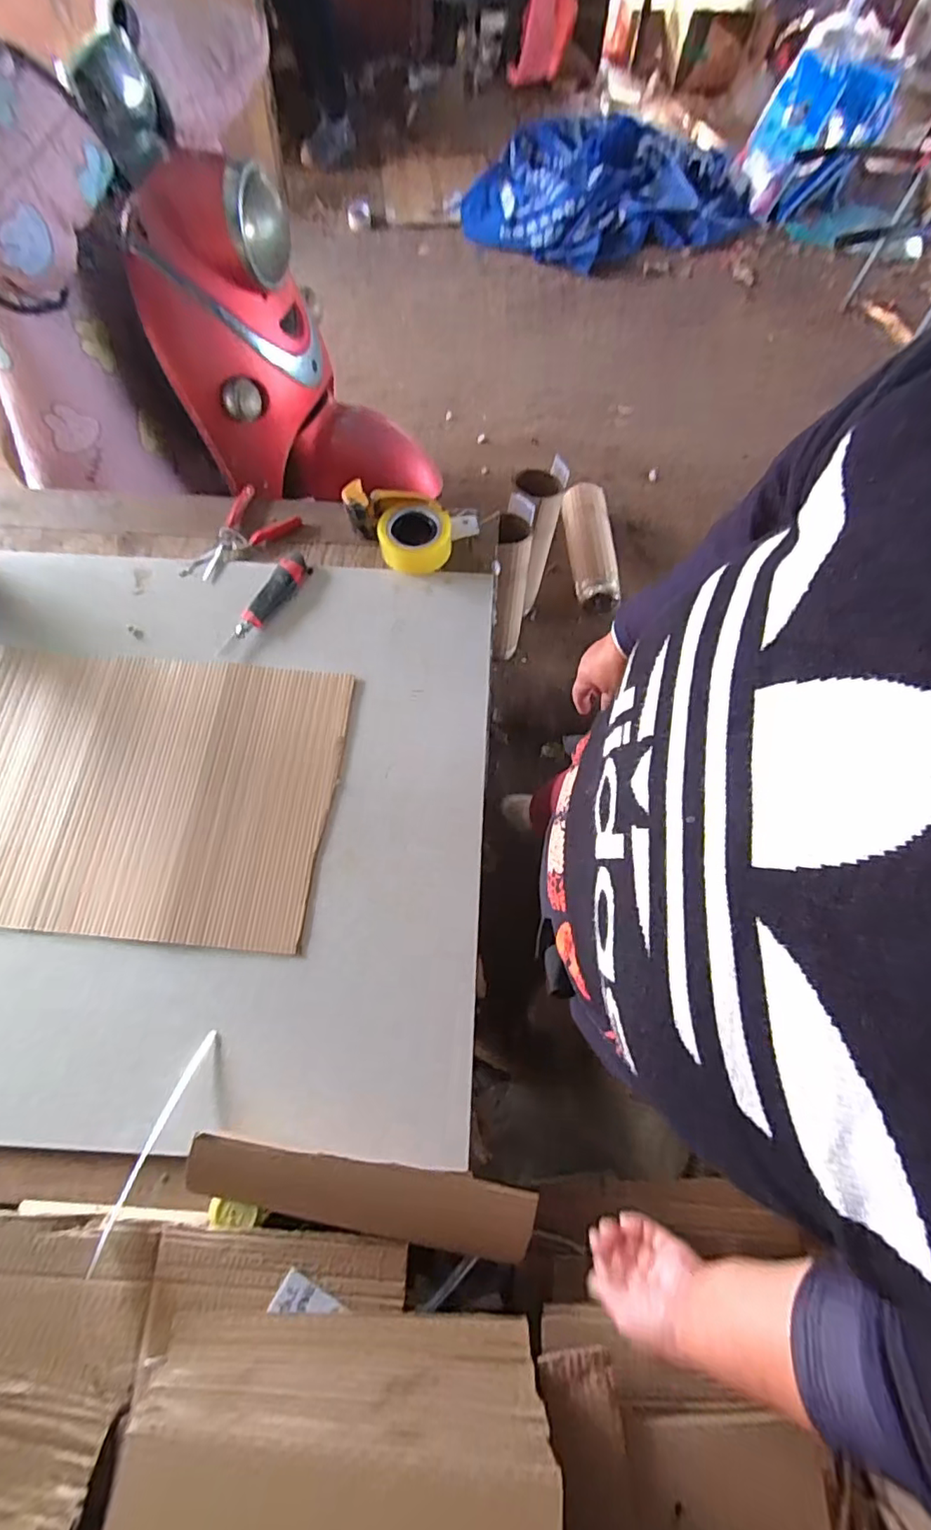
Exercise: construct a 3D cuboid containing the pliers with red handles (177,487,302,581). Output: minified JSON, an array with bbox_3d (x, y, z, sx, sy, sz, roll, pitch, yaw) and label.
[{"bbox_3d":[-0.382,-0.373,0.922,0.118,0.014,0.192,35,71,11],"label":"pliers with red handles"}]

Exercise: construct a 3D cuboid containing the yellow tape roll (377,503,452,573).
[{"bbox_3d":[-0.081,-0.363,0.912,0.117,0.051,0.098,-10,69,-6],"label":"yellow tape roll"}]

